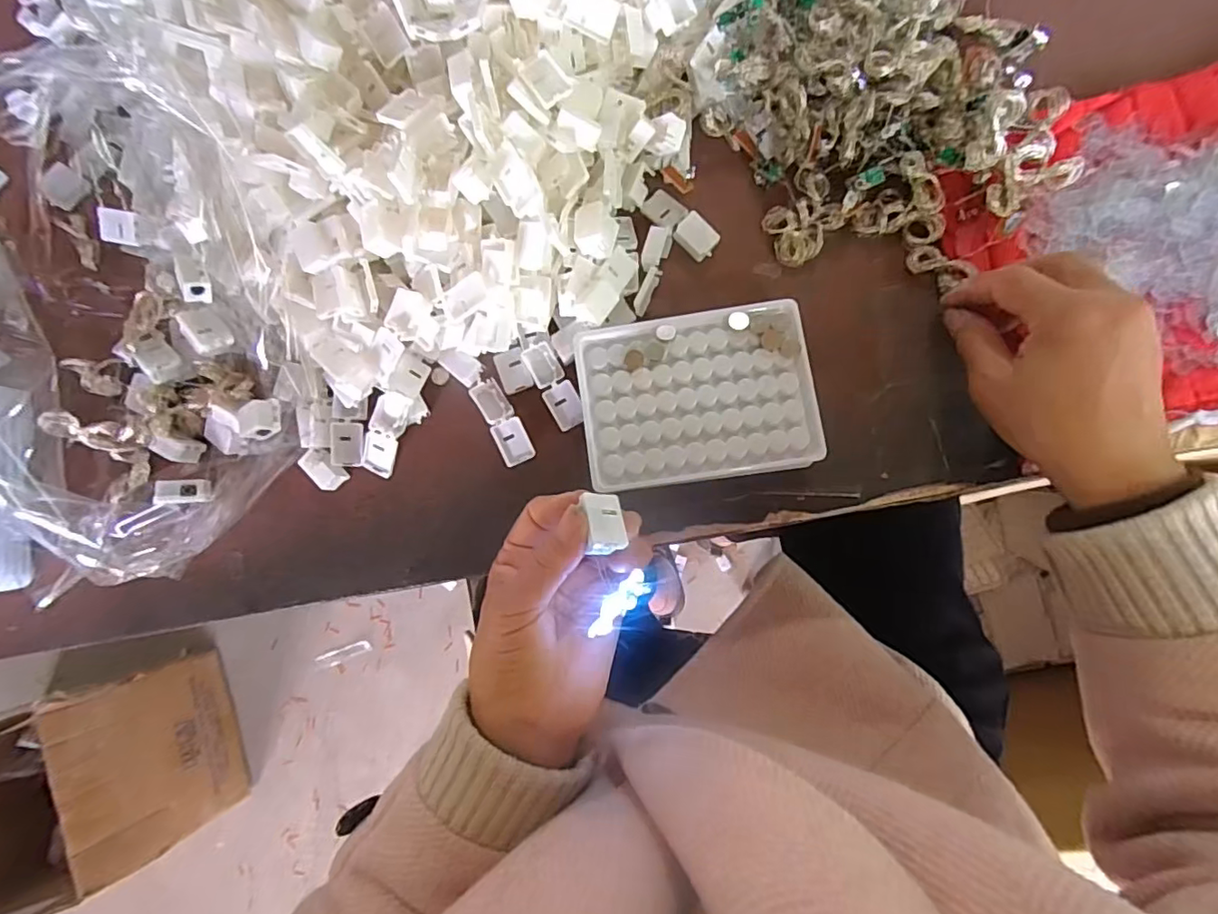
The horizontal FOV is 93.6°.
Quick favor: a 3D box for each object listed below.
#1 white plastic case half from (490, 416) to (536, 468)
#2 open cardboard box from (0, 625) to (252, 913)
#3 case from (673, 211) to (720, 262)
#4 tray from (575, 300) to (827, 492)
[{"bbox_3d":[-0.059,-0.009,0.356,0.020,0.006,0.028,-23,83,1],"label":"white plastic case half"},{"bbox_3d":[-0.890,0.547,0.927,0.451,0.299,0.287,-26,83,0],"label":"open cardboard box"},{"bbox_3d":[0.056,-0.139,0.363,0.025,0.017,0.018,44,88,7],"label":"case"},{"bbox_3d":[0.050,-0.034,0.339,0.127,0.033,0.097,-7,84,3],"label":"tray"}]

